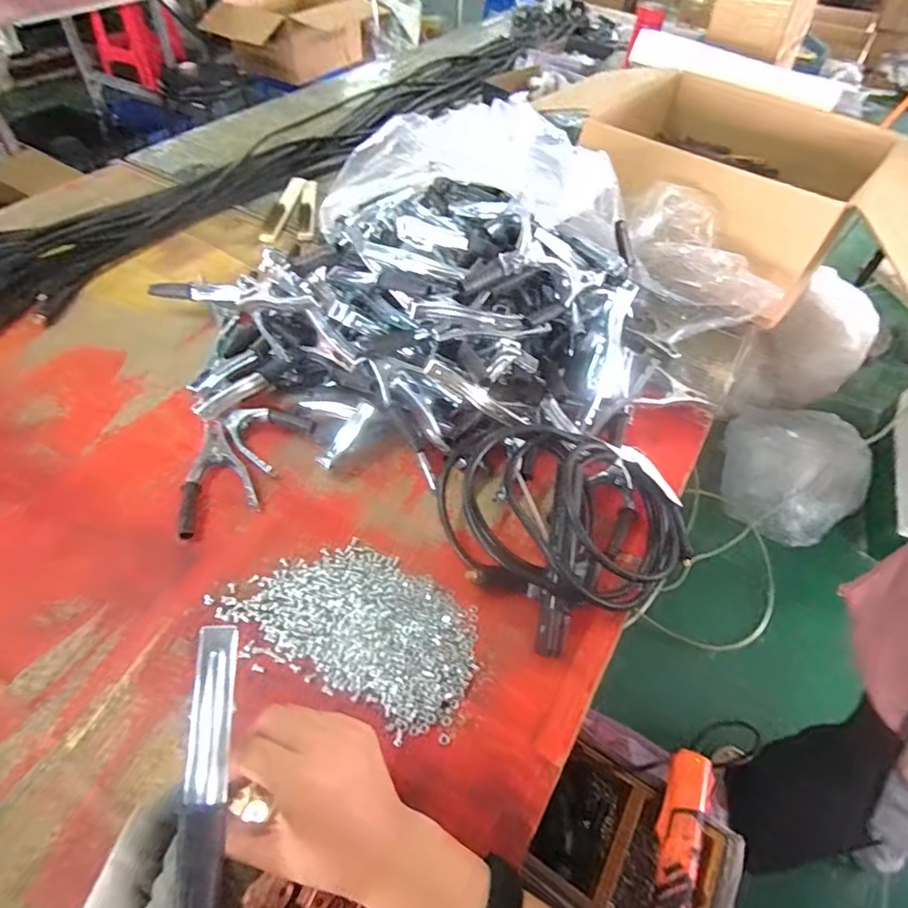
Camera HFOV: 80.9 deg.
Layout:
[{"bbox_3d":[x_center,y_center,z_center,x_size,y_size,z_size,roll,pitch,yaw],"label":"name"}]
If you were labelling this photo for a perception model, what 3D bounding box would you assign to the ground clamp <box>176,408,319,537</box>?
[{"bbox_3d":[-0.260,0.014,0.614,0.117,0.034,0.184,23,55,14],"label":"ground clamp"}]

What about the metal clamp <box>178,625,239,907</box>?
[{"bbox_3d":[-0.127,0.167,0.276,0.021,0.015,0.150,-6,60,-8],"label":"metal clamp"}]

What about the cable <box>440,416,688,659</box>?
[{"bbox_3d":[0.117,0.055,0.575,0.235,0.077,0.240,2,52,-2],"label":"cable"}]

